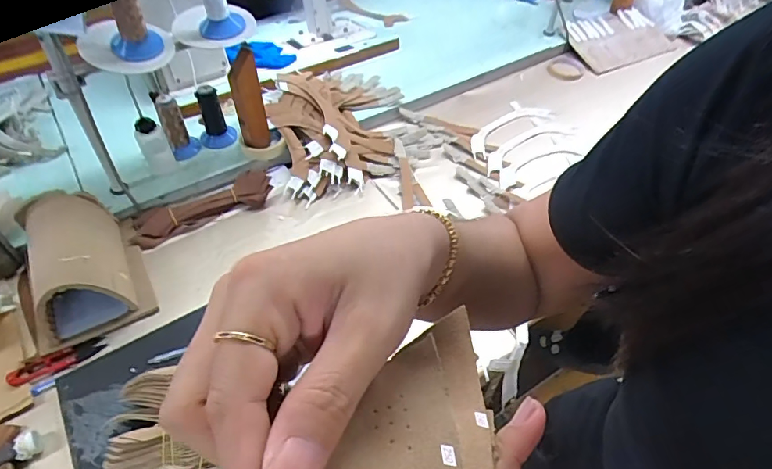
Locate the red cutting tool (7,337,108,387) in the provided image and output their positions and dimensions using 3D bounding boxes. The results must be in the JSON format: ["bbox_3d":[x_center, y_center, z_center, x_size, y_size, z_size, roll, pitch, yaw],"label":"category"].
[{"bbox_3d":[-0.454,0.173,0.659,0.115,0.009,0.038,-20,55,-21],"label":"red cutting tool"}]

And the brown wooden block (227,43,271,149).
[{"bbox_3d":[-0.247,-0.239,0.862,0.056,0.207,0.042,-9,52,-13],"label":"brown wooden block"}]

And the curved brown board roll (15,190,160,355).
[{"bbox_3d":[-0.454,0.036,0.704,0.149,0.122,0.210,-22,56,-22],"label":"curved brown board roll"}]

